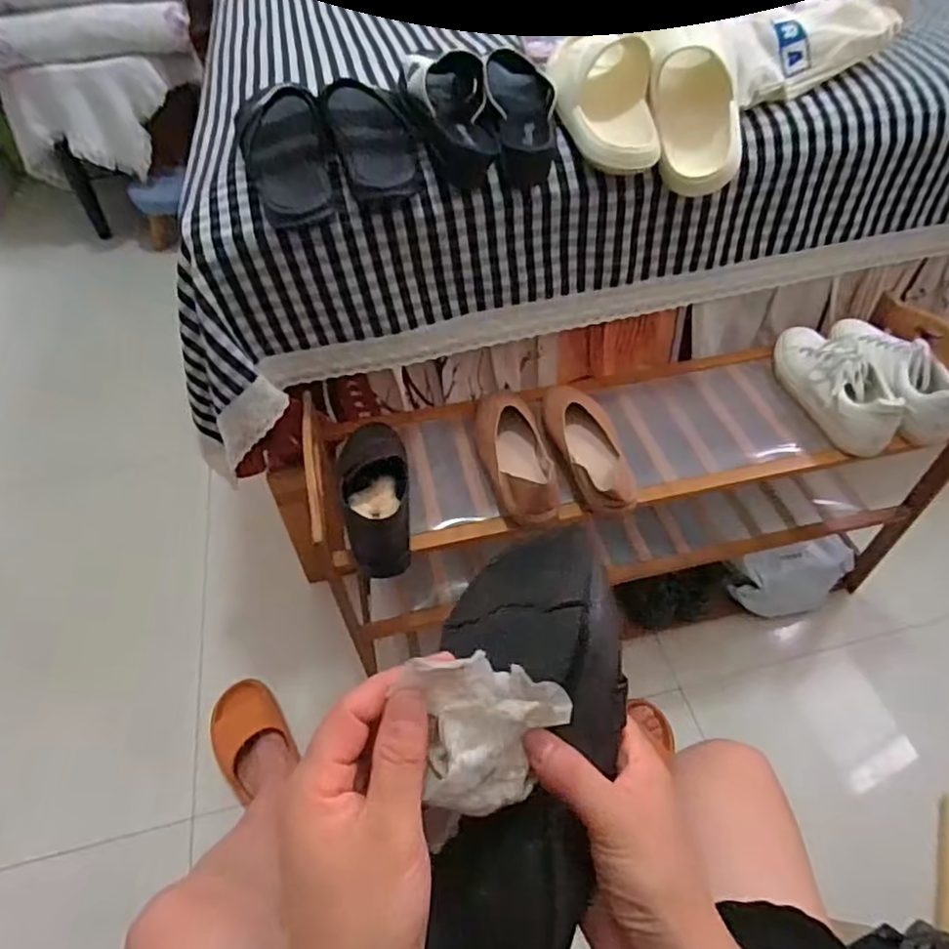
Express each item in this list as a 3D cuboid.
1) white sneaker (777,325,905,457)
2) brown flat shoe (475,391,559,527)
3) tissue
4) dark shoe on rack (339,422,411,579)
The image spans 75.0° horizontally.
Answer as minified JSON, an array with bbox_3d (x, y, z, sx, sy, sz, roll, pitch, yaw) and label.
[{"bbox_3d":[0.486,-0.137,0.841,0.084,0.080,0.235,-14,50,-10],"label":"white sneaker"},{"bbox_3d":[0.053,-0.027,0.790,0.083,0.058,0.237,-8,49,-5],"label":"brown flat shoe"},{"bbox_3d":[0.005,0.113,0.281,0.080,0.070,0.054,-28,54,-21],"label":"tissue"},{"bbox_3d":[-0.117,0.014,0.757,0.084,0.066,0.228,-13,50,-9],"label":"dark shoe on rack"}]

